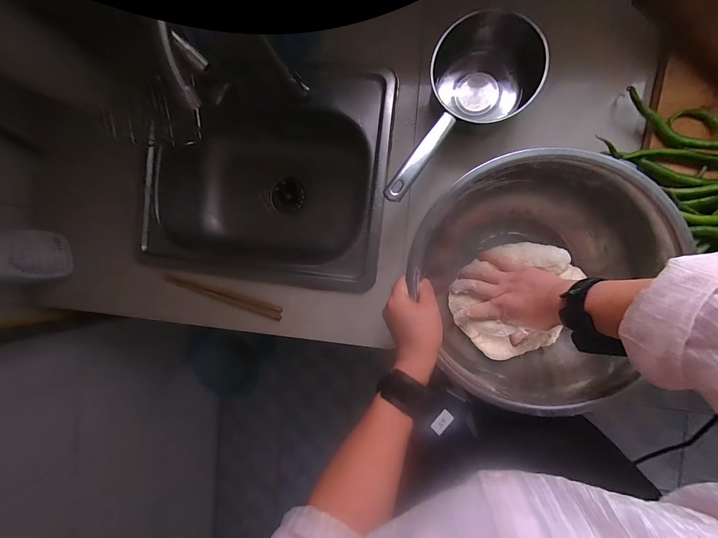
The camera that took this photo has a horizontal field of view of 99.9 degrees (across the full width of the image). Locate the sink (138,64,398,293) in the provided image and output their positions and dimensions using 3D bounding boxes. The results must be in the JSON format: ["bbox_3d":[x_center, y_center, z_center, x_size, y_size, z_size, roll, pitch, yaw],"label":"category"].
[{"bbox_3d":[-0.164,-0.168,0.617,0.447,0.187,0.357,6,92,9],"label":"sink"}]

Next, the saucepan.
[{"bbox_3d":[0.131,-0.220,0.439,0.133,0.091,0.296,39,85,6],"label":"saucepan"}]

